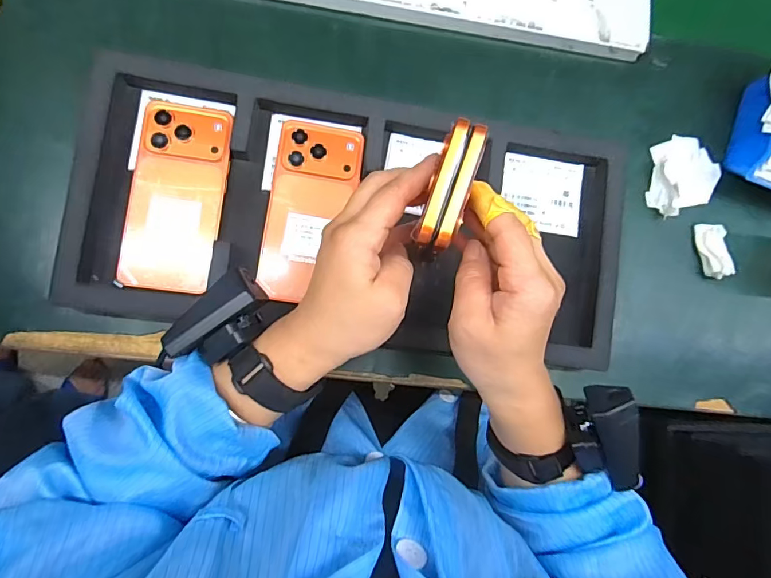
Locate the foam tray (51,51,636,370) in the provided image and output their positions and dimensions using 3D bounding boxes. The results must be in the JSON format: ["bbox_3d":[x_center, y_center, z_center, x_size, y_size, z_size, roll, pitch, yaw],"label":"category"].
[{"bbox_3d":[-0.019,-0.062,0.413,0.485,0.030,0.233,7,87,-7],"label":"foam tray"}]

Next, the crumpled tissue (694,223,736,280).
[{"bbox_3d":[0.336,-0.040,0.464,0.022,0.023,0.056,-8,89,-8],"label":"crumpled tissue"}]

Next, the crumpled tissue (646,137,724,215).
[{"bbox_3d":[0.309,-0.120,0.466,0.082,0.021,0.072,-19,90,-8],"label":"crumpled tissue"}]

